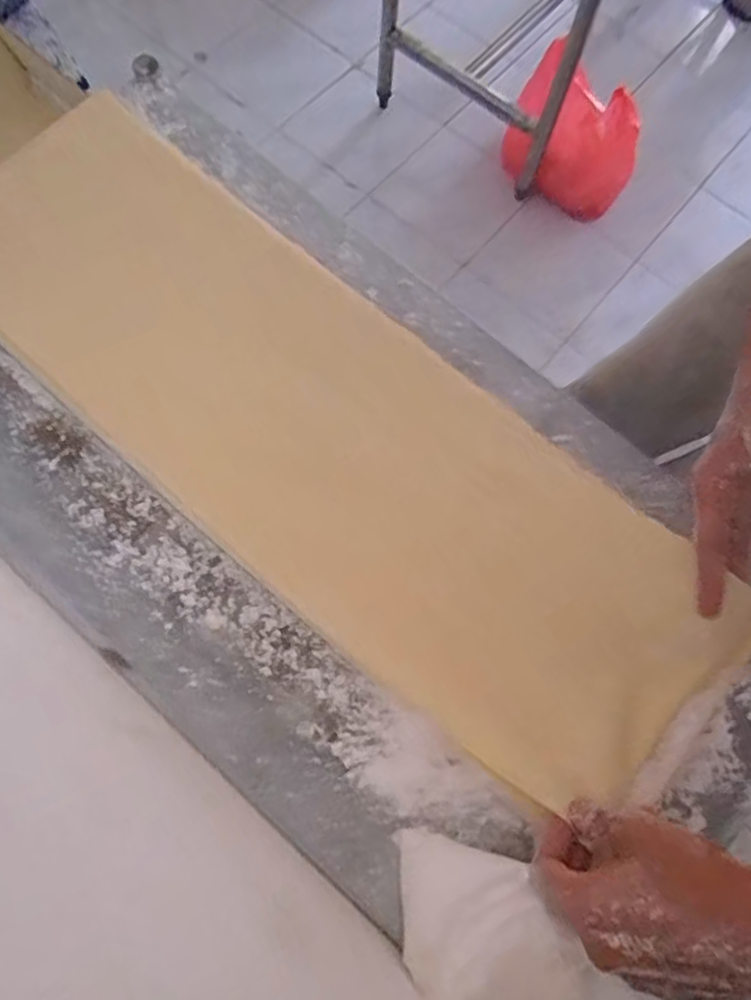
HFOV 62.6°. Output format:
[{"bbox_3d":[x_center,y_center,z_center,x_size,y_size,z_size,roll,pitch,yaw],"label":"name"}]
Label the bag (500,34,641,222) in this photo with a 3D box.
[{"bbox_3d":[0.438,-0.802,1.397,0.289,0.270,0.166,29,76,6],"label":"bag"}]

